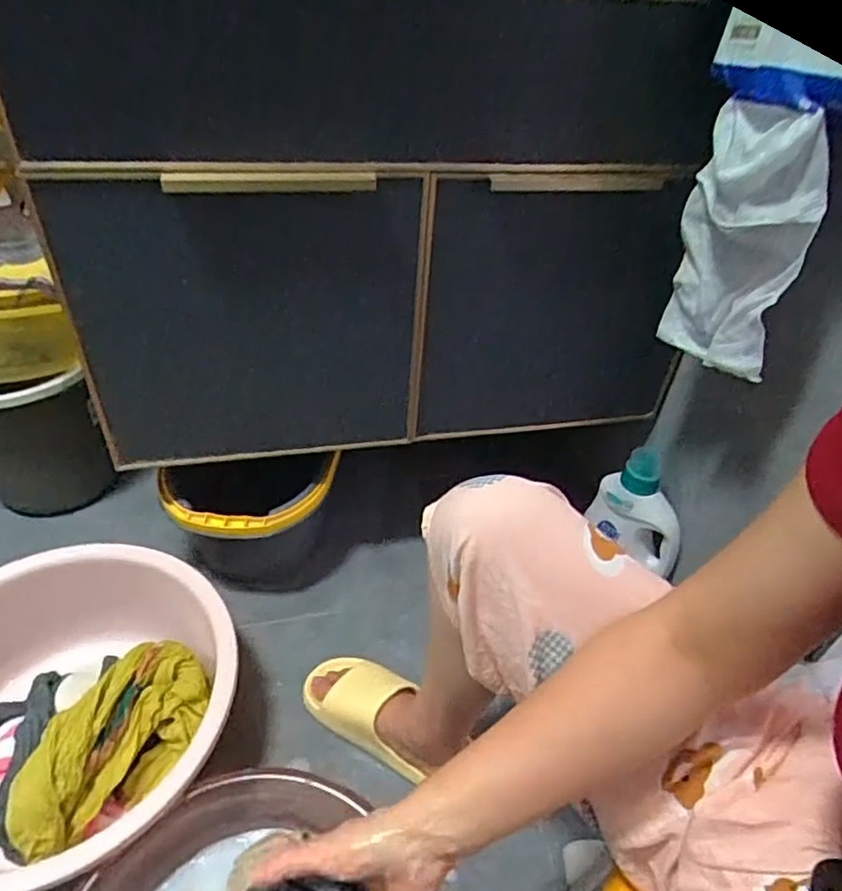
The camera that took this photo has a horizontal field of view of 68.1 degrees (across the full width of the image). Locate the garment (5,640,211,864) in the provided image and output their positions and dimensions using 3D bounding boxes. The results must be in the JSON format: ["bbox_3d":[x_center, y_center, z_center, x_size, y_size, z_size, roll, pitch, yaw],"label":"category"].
[{"bbox_3d":[-0.359,0.354,0.738,0.129,0.094,0.249,21,43,17],"label":"garment"}]

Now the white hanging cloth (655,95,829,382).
[{"bbox_3d":[0.315,-0.196,0.627,0.068,0.261,0.158,-1,41,-7],"label":"white hanging cloth"}]

